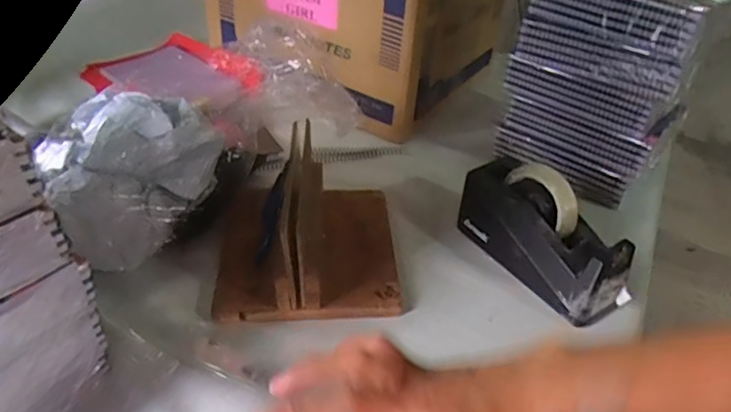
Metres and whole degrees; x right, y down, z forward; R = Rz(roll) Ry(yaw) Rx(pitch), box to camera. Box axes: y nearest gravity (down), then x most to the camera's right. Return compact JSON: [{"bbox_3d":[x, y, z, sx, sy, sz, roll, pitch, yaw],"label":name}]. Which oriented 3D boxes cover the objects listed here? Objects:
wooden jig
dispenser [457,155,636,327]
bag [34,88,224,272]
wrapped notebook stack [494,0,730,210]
[{"bbox_3d":[-0.063,-0.002,0.675,0.204,0.118,0.259,1,36,-2],"label":"wooden jig"},{"bbox_3d":[0.203,0.026,0.654,0.068,0.118,0.206,-22,43,-30],"label":"dispenser"},{"bbox_3d":[-0.262,-0.037,0.665,0.190,0.152,0.136,-26,48,-32],"label":"bag"},{"bbox_3d":[0.314,-0.169,0.757,0.223,0.280,0.149,31,46,29],"label":"wrapped notebook stack"}]

